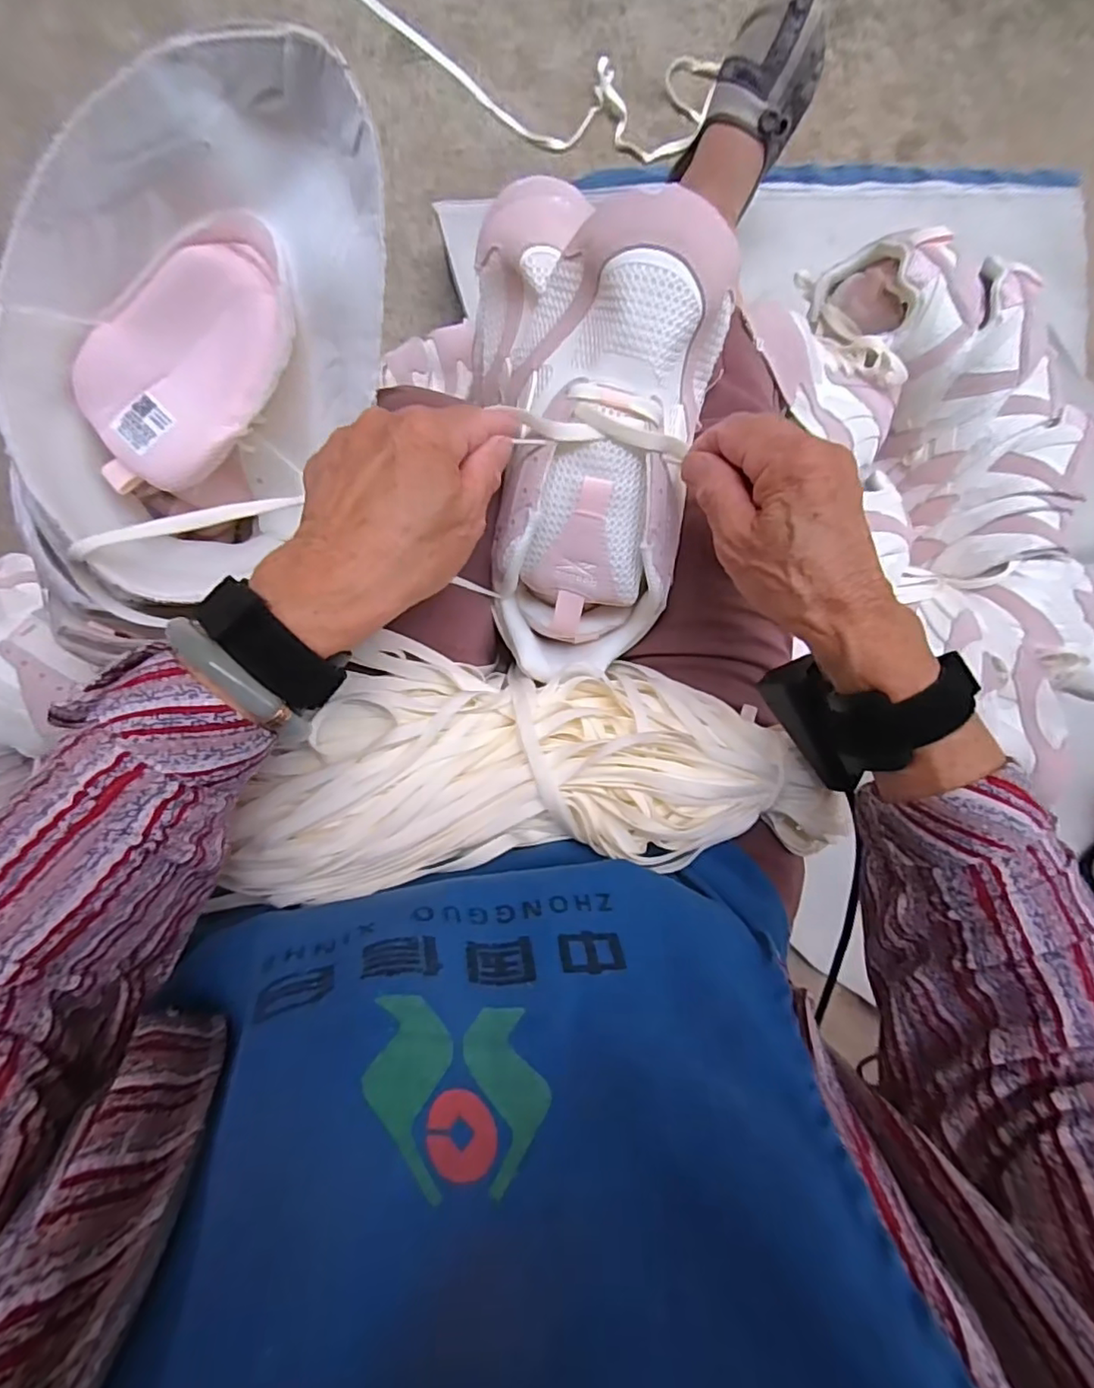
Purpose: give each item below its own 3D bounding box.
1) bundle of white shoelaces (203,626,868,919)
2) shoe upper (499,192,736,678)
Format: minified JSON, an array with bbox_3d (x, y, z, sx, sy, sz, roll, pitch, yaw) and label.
[{"bbox_3d":[-0.004,0.041,0.334,0.343,0.059,0.131,0,102,-5],"label":"bundle of white shoelaces"},{"bbox_3d":[0.032,-0.127,0.325,0.102,0.058,0.247,10,112,-6],"label":"shoe upper"}]

